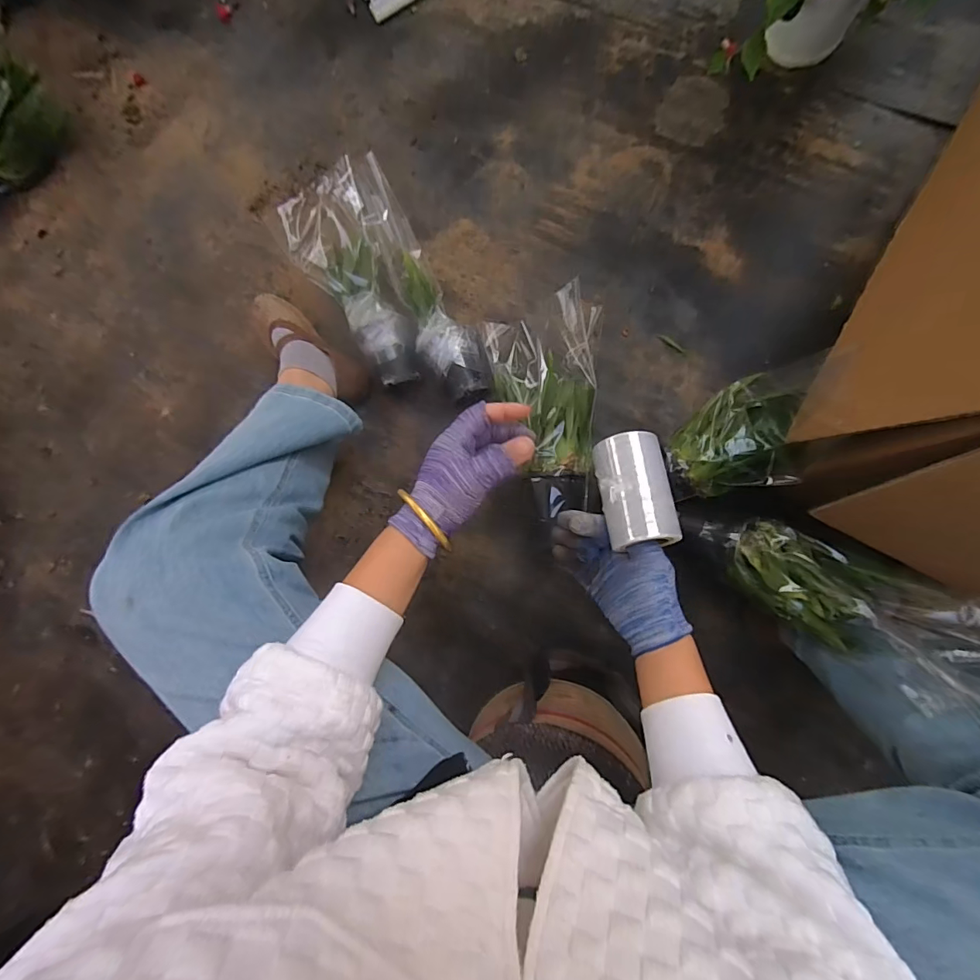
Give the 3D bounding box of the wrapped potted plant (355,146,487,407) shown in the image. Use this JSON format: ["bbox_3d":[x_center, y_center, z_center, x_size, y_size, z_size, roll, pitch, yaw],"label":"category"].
[{"bbox_3d":[-0.111,-0.312,0.726,0.090,0.110,0.392,-29,82,6],"label":"wrapped potted plant"}]

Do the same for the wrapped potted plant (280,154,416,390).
[{"bbox_3d":[-0.225,-0.321,0.749,0.141,0.110,0.340,-19,83,7],"label":"wrapped potted plant"}]

